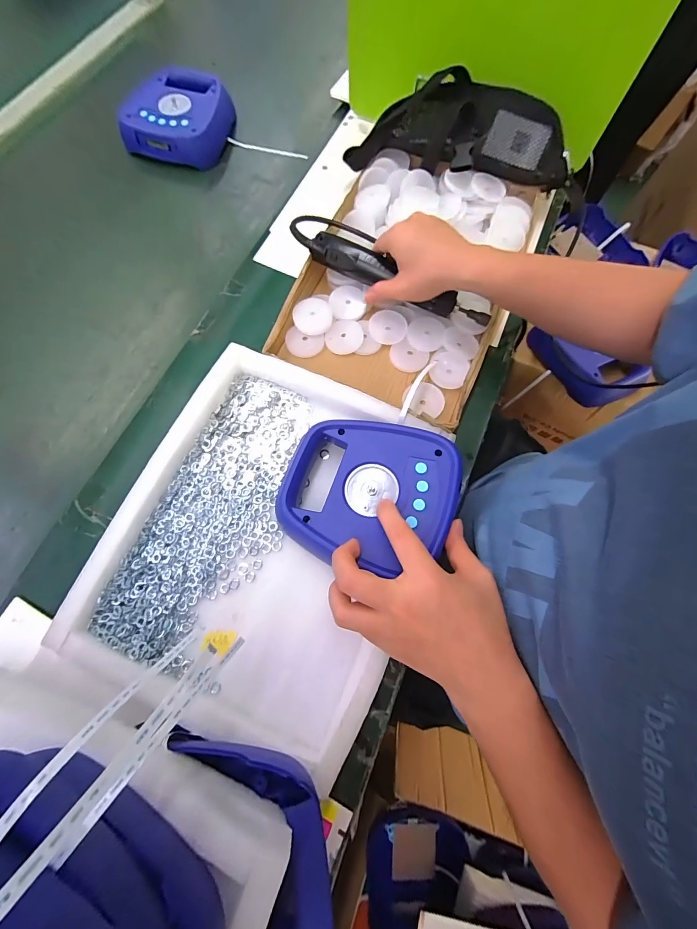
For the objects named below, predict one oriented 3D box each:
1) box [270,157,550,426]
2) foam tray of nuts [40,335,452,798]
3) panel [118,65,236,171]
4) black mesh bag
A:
[{"bbox_3d":[0.087,-0.264,0.468,0.271,0.055,0.404,25,74,6],"label":"box"},{"bbox_3d":[-0.082,0.066,0.360,0.290,0.043,0.343,23,74,6],"label":"foam tray of nuts"},{"bbox_3d":[-0.282,-0.580,0.569,0.157,0.052,0.162,14,73,3],"label":"panel"},{"bbox_3d":[0.159,-0.458,0.487,0.304,0.093,0.110,17,73,4],"label":"black mesh bag"}]

